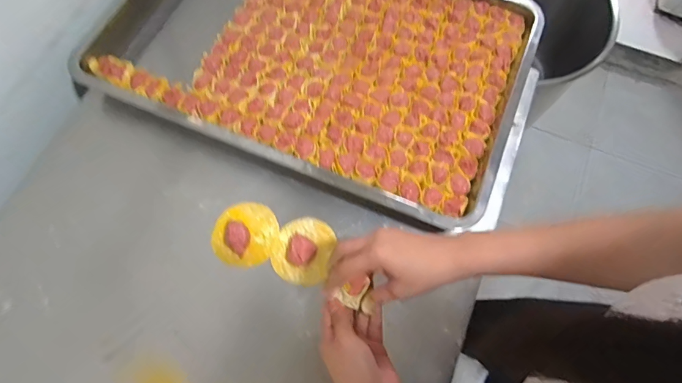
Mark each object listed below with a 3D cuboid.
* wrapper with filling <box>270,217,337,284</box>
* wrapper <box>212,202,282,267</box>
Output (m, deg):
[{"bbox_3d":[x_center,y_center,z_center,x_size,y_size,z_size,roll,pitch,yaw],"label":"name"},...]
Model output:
[{"bbox_3d":[-0.048,0.070,0.527,0.072,0.027,0.083,17,70,5],"label":"wrapper with filling"},{"bbox_3d":[-0.123,0.051,0.533,0.077,0.026,0.083,1,69,-1],"label":"wrapper"}]

